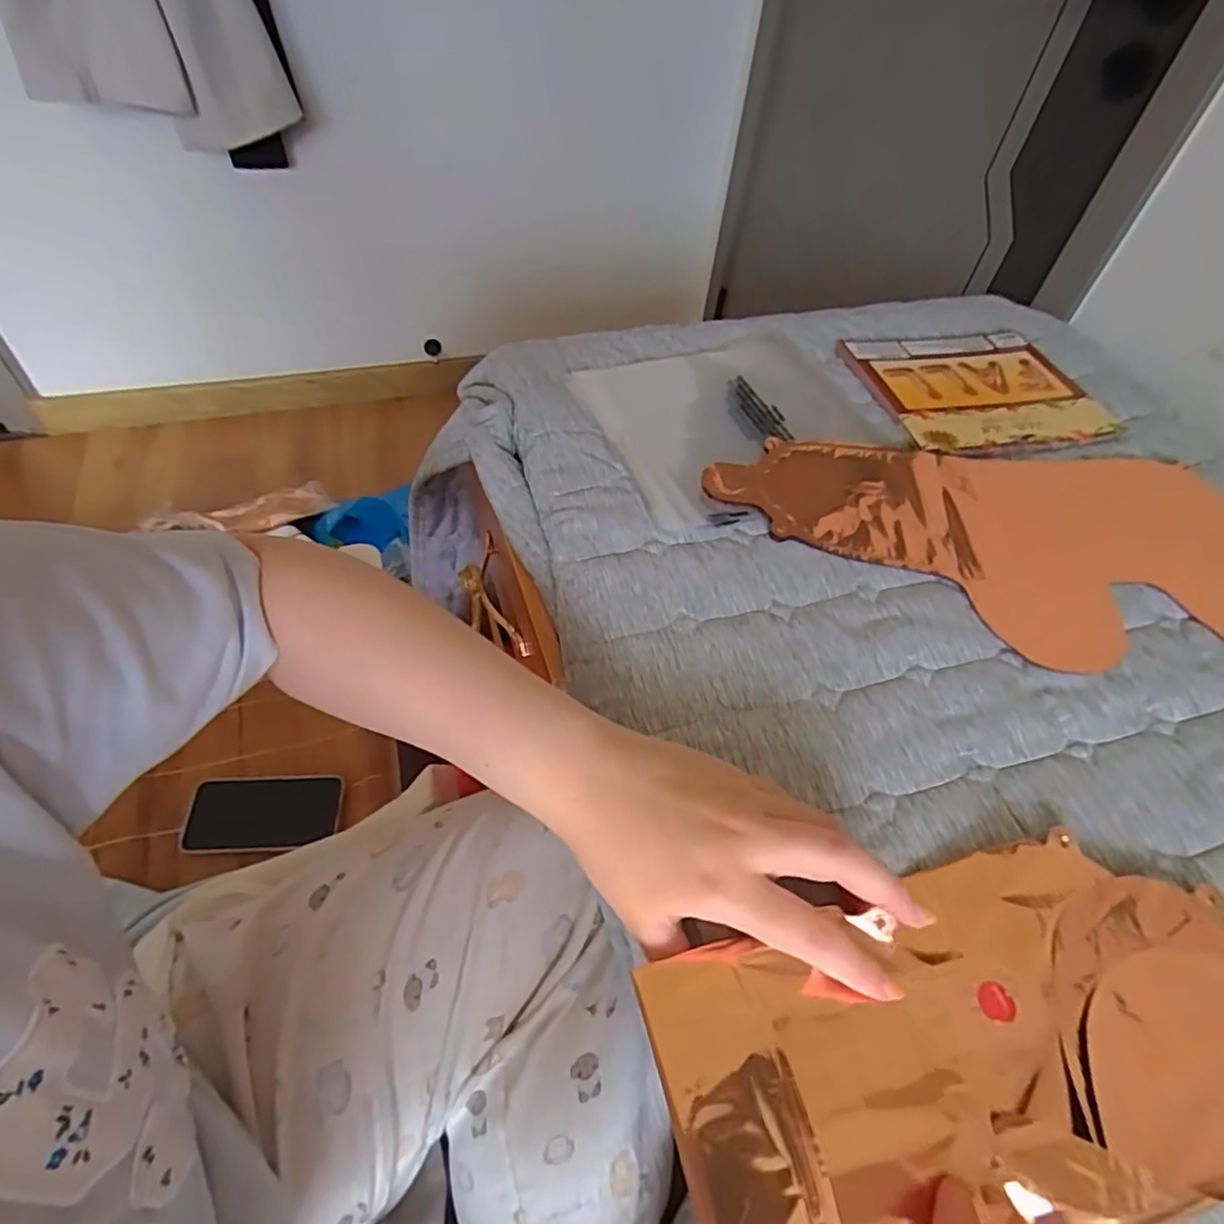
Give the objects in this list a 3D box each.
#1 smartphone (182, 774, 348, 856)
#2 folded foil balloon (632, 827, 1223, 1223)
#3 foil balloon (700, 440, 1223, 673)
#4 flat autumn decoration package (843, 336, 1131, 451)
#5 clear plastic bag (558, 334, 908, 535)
[{"bbox_3d":[-0.348,0.202,0.658,0.146,0.013,0.073,-3,52,-7],"label":"smartphone"},{"bbox_3d":[0.164,0.176,0.276,0.286,0.017,0.131,-8,53,-11],"label":"folded foil balloon"},{"bbox_3d":[0.288,-0.052,0.468,0.423,0.013,0.200,6,52,0],"label":"foil balloon"},{"bbox_3d":[0.329,-0.203,0.596,0.194,0.008,0.165,-8,53,-11],"label":"flat autumn decoration package"},{"bbox_3d":[0.112,-0.158,0.538,0.238,0.010,0.209,-17,55,-17],"label":"clear plastic bag"}]

